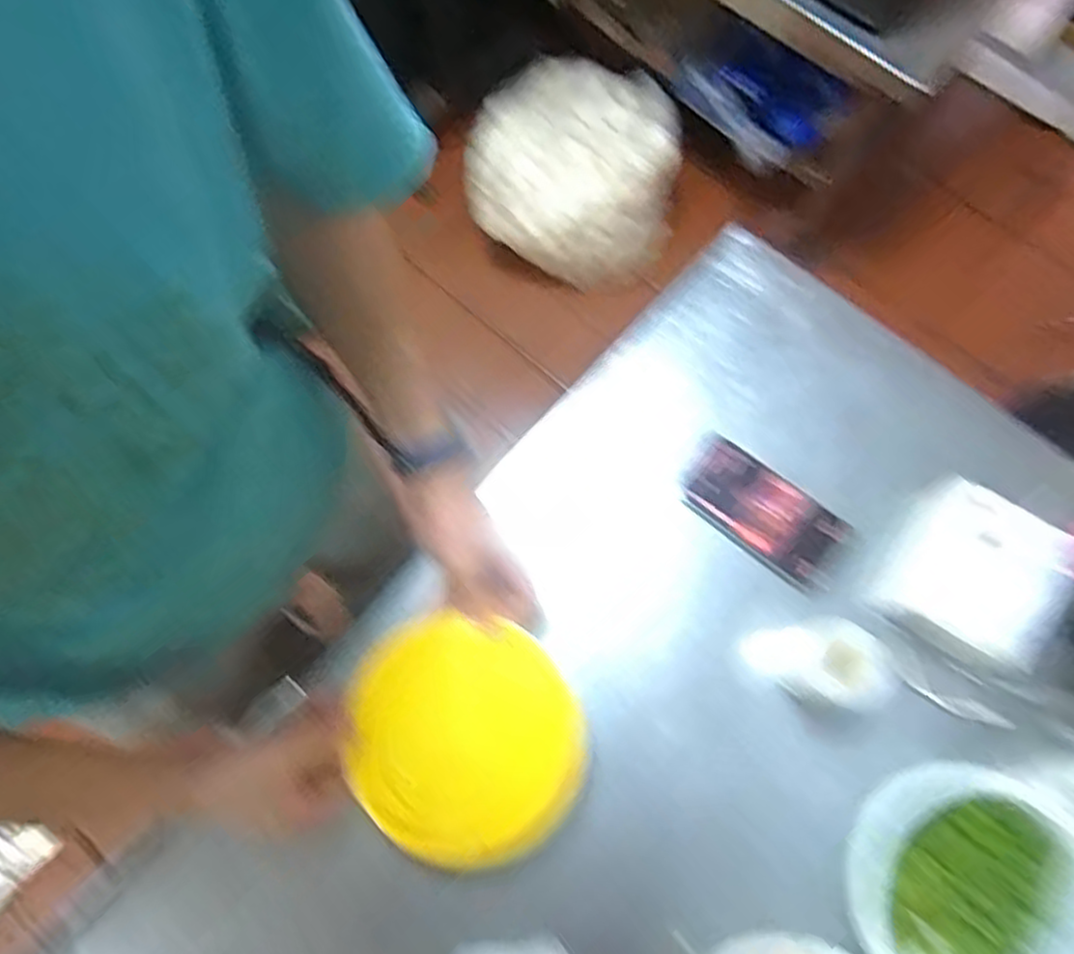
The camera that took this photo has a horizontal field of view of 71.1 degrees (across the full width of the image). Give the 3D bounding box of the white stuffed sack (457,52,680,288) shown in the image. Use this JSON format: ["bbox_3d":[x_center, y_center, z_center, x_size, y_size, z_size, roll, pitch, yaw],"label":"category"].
[{"bbox_3d":[0.064,-0.593,1.510,0.393,0.260,0.367,12,74,5],"label":"white stuffed sack"}]

